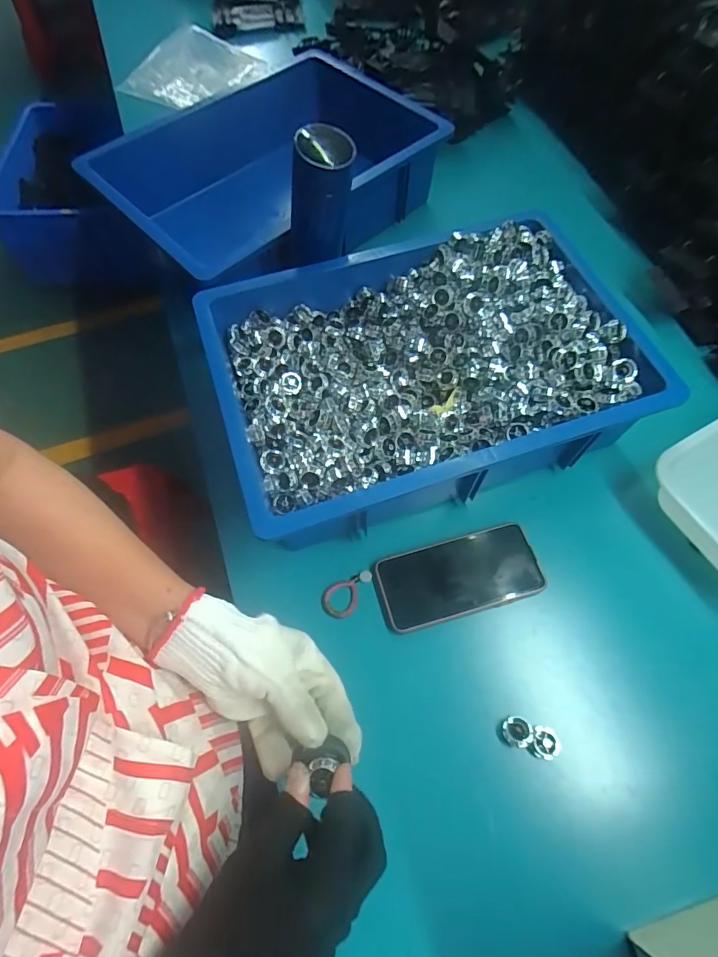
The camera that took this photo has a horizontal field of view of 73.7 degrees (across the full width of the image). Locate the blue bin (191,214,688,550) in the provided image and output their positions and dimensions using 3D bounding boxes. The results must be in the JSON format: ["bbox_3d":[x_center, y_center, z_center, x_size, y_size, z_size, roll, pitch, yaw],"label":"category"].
[{"bbox_3d":[0.077,-0.130,0.557,0.444,0.105,0.315,-18,65,-7],"label":"blue bin"}]

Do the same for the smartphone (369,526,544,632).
[{"bbox_3d":[0.105,0.102,0.505,0.168,0.016,0.079,-15,65,-5],"label":"smartphone"}]

